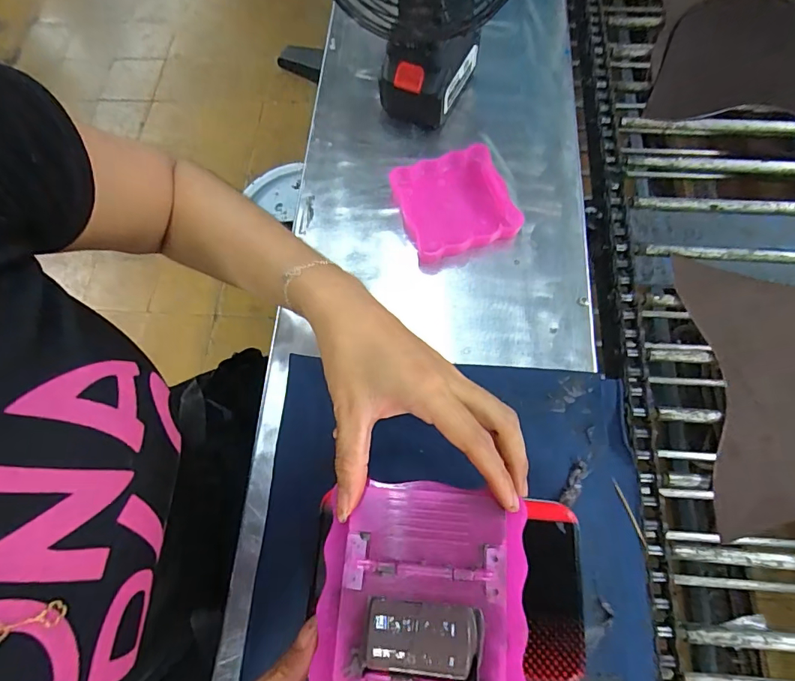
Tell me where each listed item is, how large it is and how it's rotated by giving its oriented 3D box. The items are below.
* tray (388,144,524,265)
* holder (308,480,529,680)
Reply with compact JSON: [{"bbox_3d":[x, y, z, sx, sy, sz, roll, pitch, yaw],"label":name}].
[{"bbox_3d":[0.057,-0.140,0.464,0.106,0.022,0.108,-17,70,-3],"label":"tray"},{"bbox_3d":[0.014,0.130,0.238,0.105,0.011,0.101,5,70,2],"label":"holder"}]

